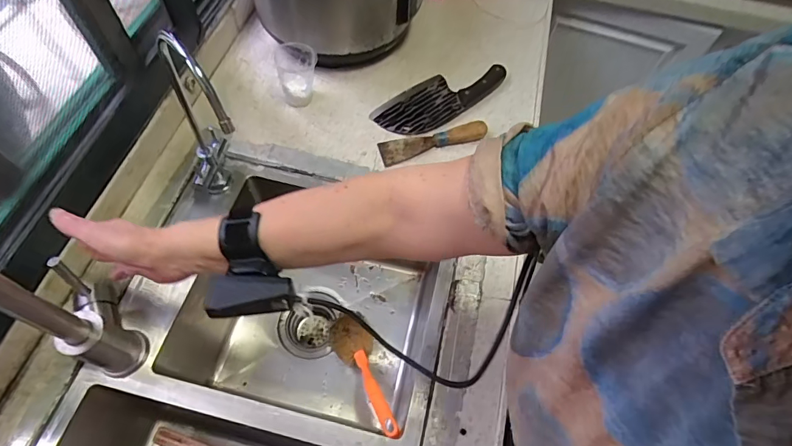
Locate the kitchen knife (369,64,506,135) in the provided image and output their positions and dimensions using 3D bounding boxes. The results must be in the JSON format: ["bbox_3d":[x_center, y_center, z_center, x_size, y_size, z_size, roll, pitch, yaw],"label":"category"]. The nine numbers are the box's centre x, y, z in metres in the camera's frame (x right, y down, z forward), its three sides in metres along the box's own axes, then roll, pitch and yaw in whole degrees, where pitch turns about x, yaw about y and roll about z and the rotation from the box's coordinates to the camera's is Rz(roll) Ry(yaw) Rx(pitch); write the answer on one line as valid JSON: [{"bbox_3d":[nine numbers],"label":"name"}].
[{"bbox_3d":[0.079,-0.218,0.753,0.234,0.025,0.099,-37,70,-21],"label":"kitchen knife"}]

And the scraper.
[{"bbox_3d":[0.059,-0.134,0.702,0.172,0.025,0.044,-16,63,-12],"label":"scraper"}]

